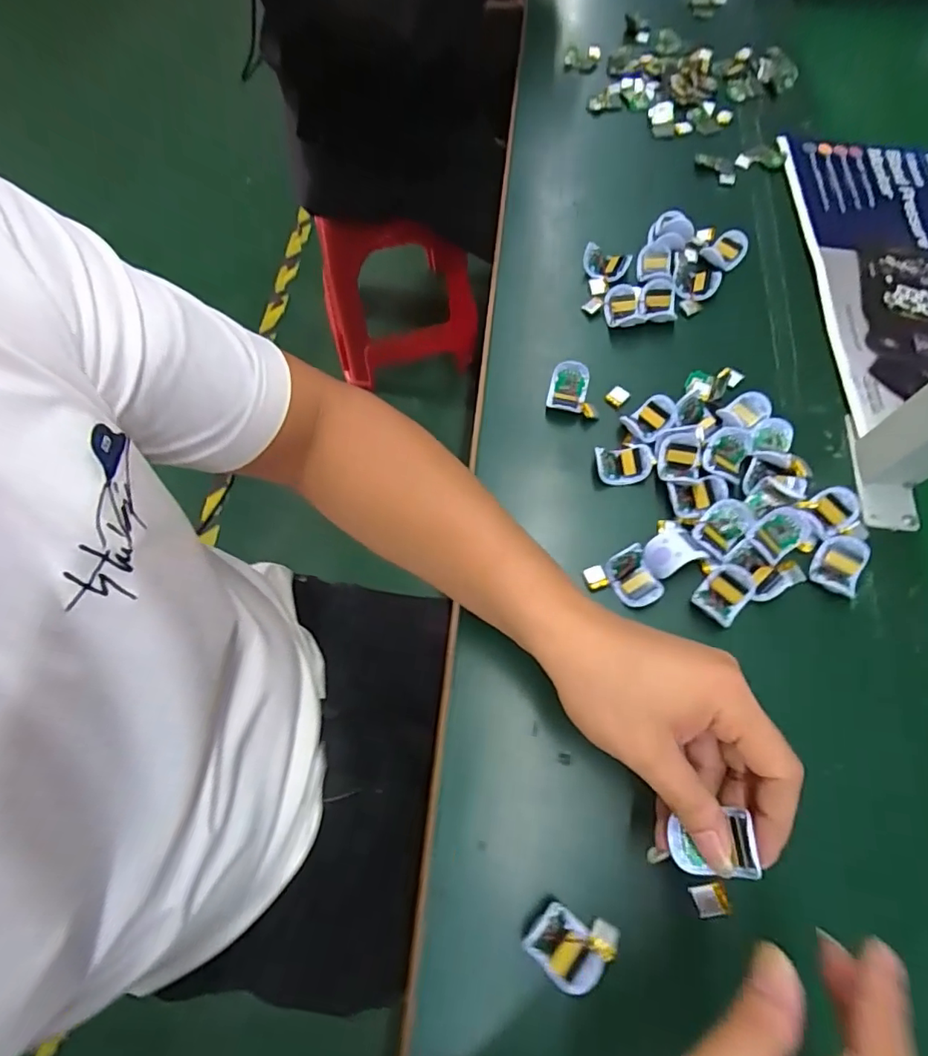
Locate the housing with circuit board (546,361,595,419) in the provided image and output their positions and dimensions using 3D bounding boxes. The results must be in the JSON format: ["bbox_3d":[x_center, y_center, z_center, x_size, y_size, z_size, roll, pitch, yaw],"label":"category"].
[{"bbox_3d":[0.090,-0.115,0.457,0.038,0.020,0.042,8,68,5],"label":"housing with circuit board"}]

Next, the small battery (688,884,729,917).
[{"bbox_3d":[0.123,0.187,0.274,0.016,0.004,0.016,-23,83,17],"label":"small battery"}]

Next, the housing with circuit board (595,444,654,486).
[{"bbox_3d":[0.128,-0.050,0.431,0.047,0.018,0.029,-8,67,-1],"label":"housing with circuit board"}]

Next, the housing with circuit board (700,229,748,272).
[{"bbox_3d":[0.245,-0.260,0.511,0.041,0.015,0.030,-36,70,-12],"label":"housing with circuit board"}]

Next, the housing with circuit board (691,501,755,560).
[{"bbox_3d":[0.190,0.001,0.399,0.030,0.014,0.046,40,74,17],"label":"housing with circuit board"}]

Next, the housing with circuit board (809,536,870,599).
[{"bbox_3d":[0.269,0.025,0.391,0.029,0.010,0.046,32,72,14],"label":"housing with circuit board"}]

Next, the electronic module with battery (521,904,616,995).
[{"bbox_3d":[0.061,0.236,0.311,0.045,0.019,0.042,38,74,16],"label":"electronic module with battery"}]

